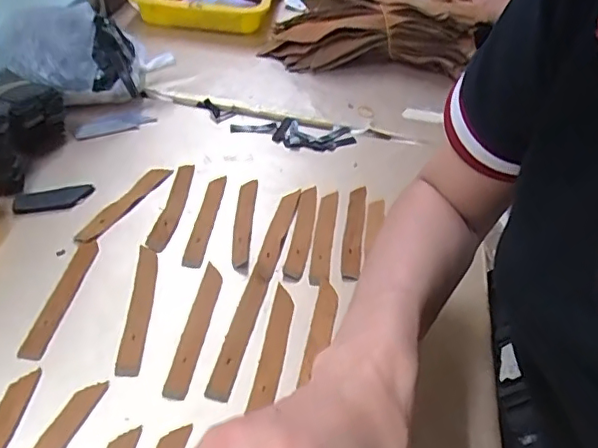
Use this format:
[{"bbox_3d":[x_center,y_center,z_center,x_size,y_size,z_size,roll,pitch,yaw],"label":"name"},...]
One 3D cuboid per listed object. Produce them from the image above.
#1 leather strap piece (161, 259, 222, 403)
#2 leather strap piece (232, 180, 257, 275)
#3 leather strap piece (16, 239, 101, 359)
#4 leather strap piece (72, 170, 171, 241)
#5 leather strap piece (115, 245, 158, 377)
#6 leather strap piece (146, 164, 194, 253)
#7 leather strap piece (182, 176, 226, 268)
[{"bbox_3d":[-0.077,0.077,0.434,0.016,0.006,0.122,10,40,3],"label":"leather strap piece"},{"bbox_3d":[-0.050,-0.003,0.524,0.016,0.007,0.124,5,41,-3],"label":"leather strap piece"},{"bbox_3d":[-0.183,0.055,0.444,0.016,0.006,0.116,18,45,-6],"label":"leather strap piece"},{"bbox_3d":[-0.161,-0.022,0.531,0.019,0.008,0.121,21,42,16],"label":"leather strap piece"},{"bbox_3d":[-0.122,0.062,0.443,0.018,0.008,0.121,2,41,-6],"label":"leather strap piece"},{"bbox_3d":[-0.116,-0.018,0.534,0.019,0.010,0.120,9,40,1],"label":"leather strap piece"},{"bbox_3d":[-0.085,-0.007,0.525,0.016,0.004,0.123,8,40,0],"label":"leather strap piece"}]

